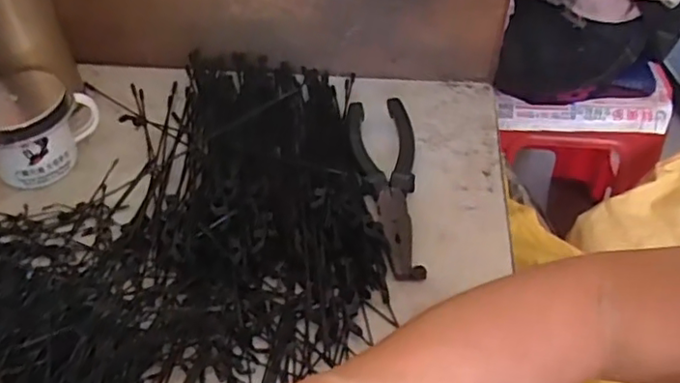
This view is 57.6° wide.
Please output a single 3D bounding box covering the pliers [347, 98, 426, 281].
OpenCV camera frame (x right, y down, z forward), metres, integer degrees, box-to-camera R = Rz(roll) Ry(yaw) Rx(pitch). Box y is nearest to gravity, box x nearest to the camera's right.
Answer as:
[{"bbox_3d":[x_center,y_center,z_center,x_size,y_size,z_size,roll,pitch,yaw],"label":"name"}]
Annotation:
[{"bbox_3d":[0.032,-0.009,0.473,0.052,0.018,0.179,0,44,2],"label":"pliers"}]

